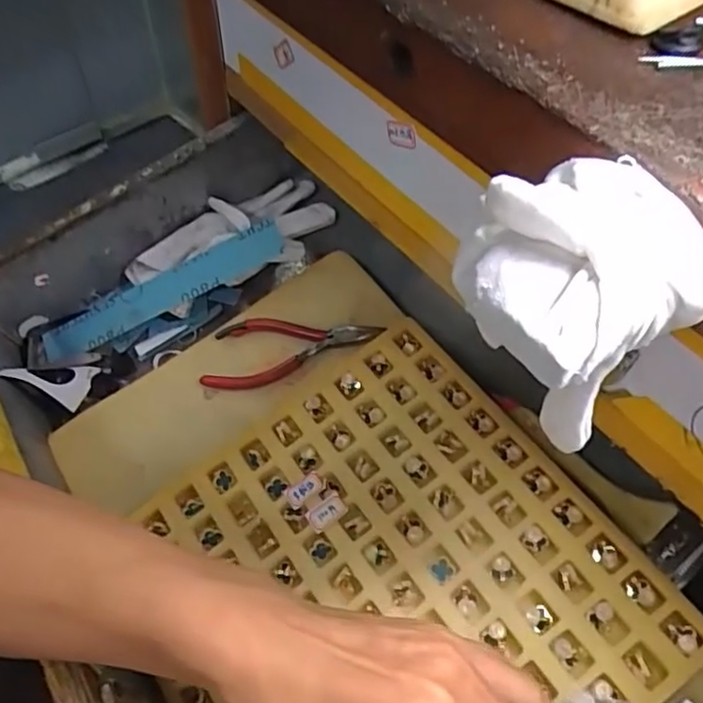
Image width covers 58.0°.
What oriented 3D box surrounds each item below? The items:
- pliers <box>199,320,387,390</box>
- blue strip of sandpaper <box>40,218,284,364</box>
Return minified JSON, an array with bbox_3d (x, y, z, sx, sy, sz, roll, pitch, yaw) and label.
[{"bbox_3d":[-0.044,-0.005,0.459,0.130,0.012,0.049,-14,55,4],"label":"pliers"},{"bbox_3d":[-0.149,-0.044,0.491,0.212,0.011,0.032,-26,79,9],"label":"blue strip of sandpaper"}]

